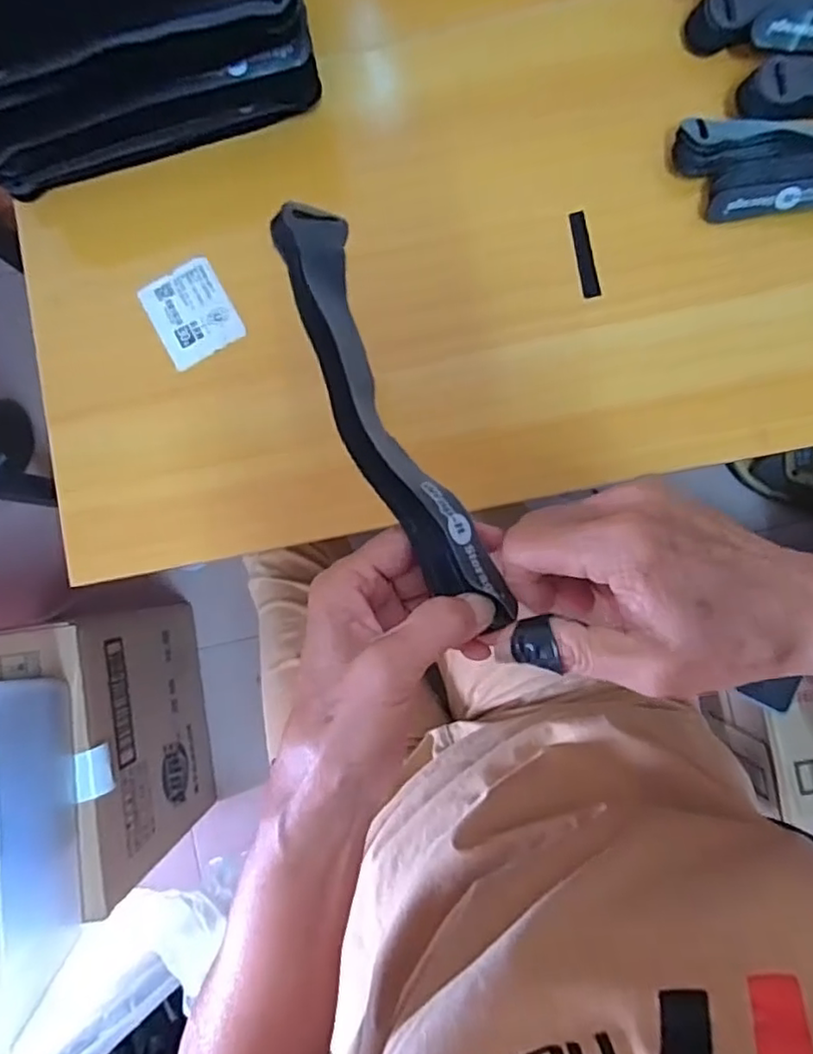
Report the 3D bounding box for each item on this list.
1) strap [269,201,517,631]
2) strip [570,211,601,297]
[{"bbox_3d":[-0.010,-0.044,0.257,0.034,0.017,0.185,-26,88,1],"label":"strap"},{"bbox_3d":[0.107,-0.165,0.377,0.010,0.004,0.053,-11,87,2],"label":"strip"}]

